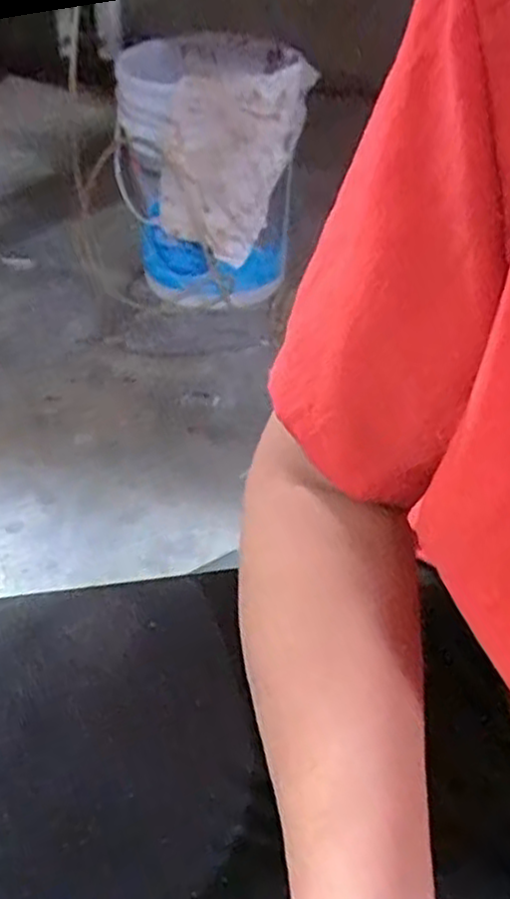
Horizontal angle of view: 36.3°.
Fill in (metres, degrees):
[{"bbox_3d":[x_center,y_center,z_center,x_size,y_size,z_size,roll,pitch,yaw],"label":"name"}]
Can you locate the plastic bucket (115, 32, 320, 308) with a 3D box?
[{"bbox_3d":[-0.076,-0.467,1.297,0.293,0.337,0.324,-6,42,-8],"label":"plastic bucket"}]

